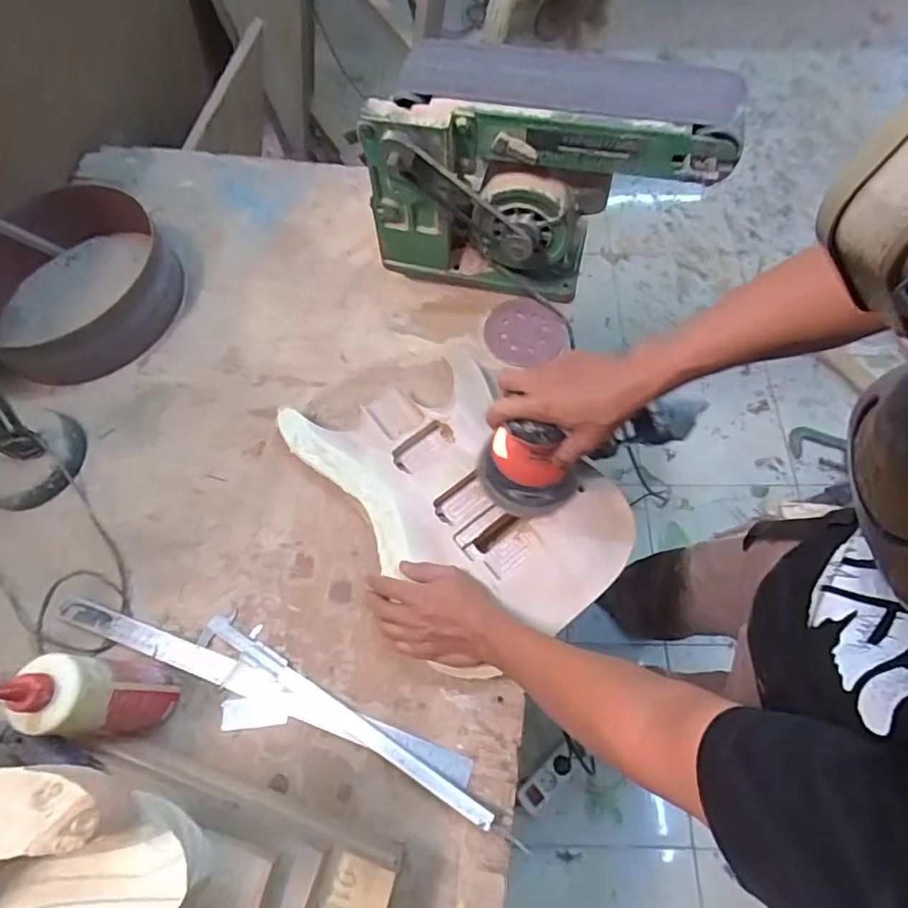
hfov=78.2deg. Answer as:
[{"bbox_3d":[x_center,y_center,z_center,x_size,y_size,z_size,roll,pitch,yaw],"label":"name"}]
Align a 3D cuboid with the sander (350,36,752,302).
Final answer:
[{"bbox_3d":[0.118,-0.366,0.778,0.446,0.274,0.166,9,67,5],"label":"sander"}]

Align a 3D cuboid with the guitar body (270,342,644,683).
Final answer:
[{"bbox_3d":[0.007,0.035,0.705,0.282,0.036,0.410,-34,69,-13],"label":"guitar body"}]

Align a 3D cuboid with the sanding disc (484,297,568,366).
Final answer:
[{"bbox_3d":[0.104,-0.188,0.849,0.114,0.007,0.111,-1,66,1],"label":"sanding disc"}]

